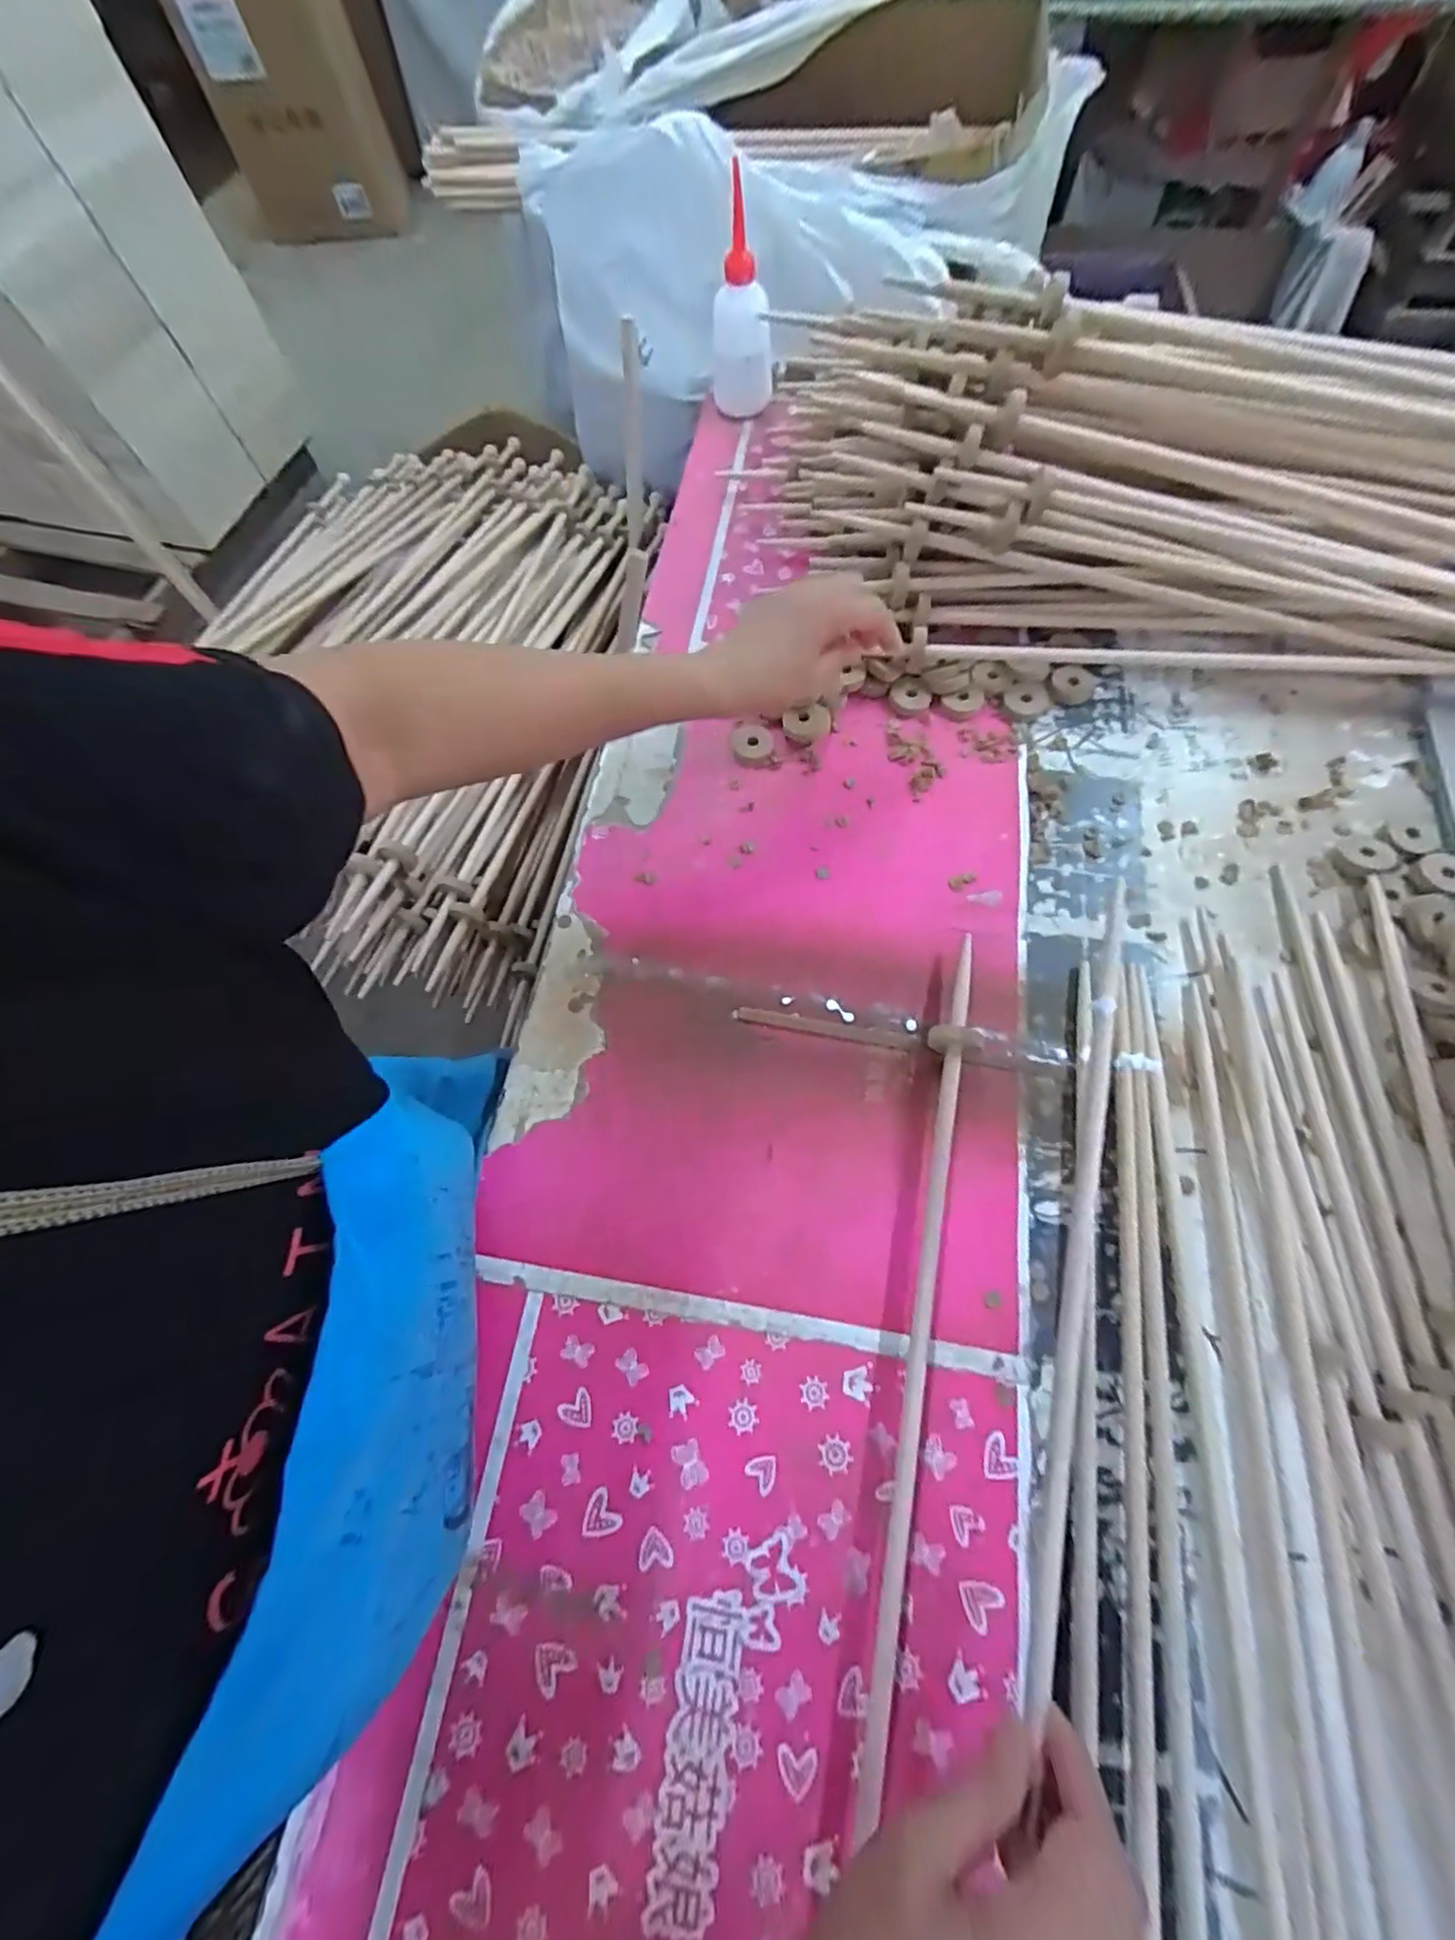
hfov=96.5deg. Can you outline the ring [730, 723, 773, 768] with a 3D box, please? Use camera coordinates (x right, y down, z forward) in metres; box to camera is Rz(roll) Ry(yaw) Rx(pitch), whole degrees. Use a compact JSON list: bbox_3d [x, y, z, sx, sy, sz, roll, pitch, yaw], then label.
[{"bbox_3d":[0.020,-0.192,0.553,0.034,0.007,0.039,6,68,6],"label":"ring"}]

